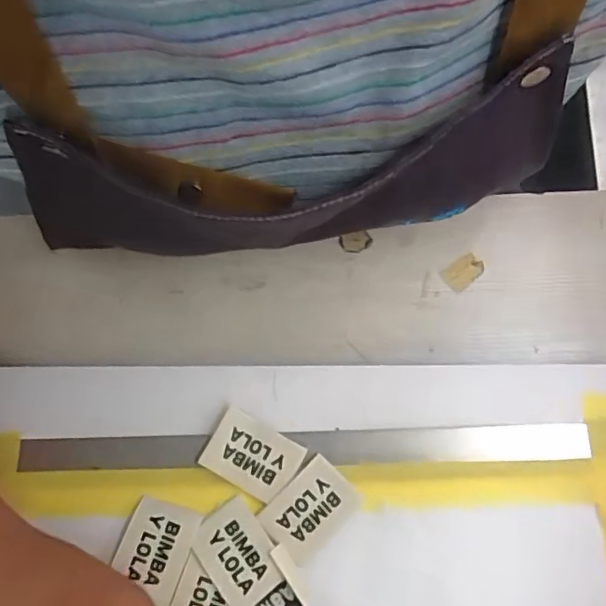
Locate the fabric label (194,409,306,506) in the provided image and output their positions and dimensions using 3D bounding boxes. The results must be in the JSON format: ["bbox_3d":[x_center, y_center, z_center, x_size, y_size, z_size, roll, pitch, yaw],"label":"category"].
[{"bbox_3d":[-0.028,0.082,0.302,0.048,0.004,0.035,29,74,3],"label":"fabric label"}]

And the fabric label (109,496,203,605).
[{"bbox_3d":[-0.077,0.127,0.288,0.036,0.004,0.045,18,71,4],"label":"fabric label"}]

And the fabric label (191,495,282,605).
[{"bbox_3d":[-0.034,0.130,0.289,0.034,0.006,0.047,-35,74,-11],"label":"fabric label"}]

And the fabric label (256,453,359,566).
[{"bbox_3d":[0.003,0.108,0.294,0.047,0.004,0.033,-44,79,-9],"label":"fabric label"}]

